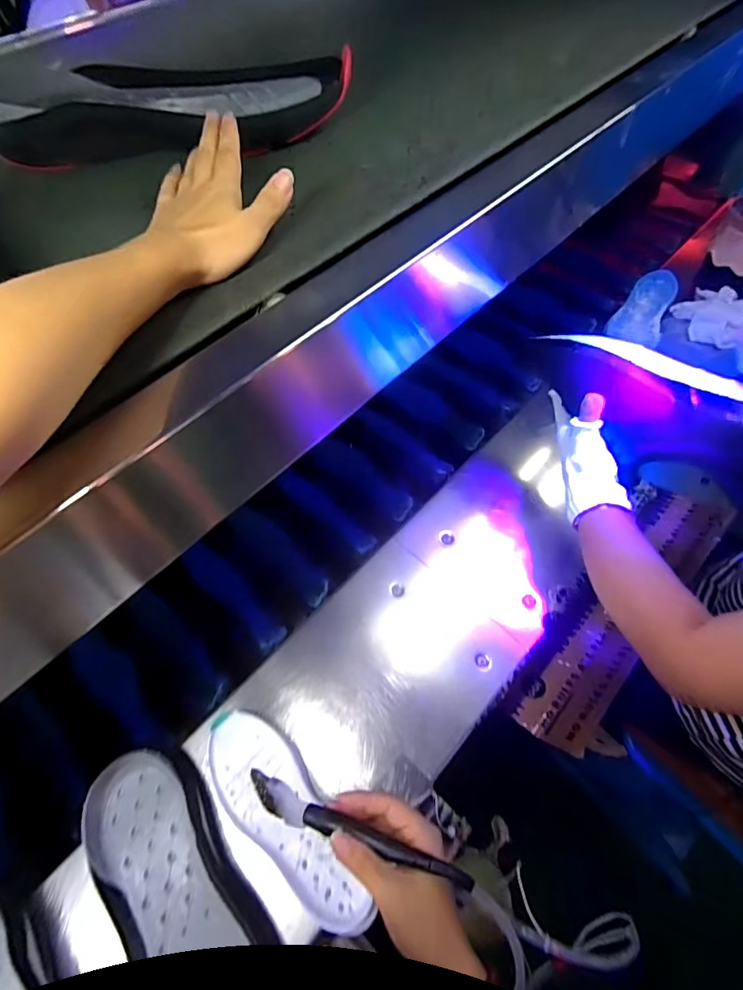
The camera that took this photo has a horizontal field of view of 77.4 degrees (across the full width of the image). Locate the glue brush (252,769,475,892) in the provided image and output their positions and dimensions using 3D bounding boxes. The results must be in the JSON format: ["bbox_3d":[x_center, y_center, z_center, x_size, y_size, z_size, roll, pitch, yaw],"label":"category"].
[{"bbox_3d":[-0.013,0.236,0.326,0.166,0.014,0.021,10,59,19],"label":"glue brush"}]

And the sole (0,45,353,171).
[{"bbox_3d":[-0.173,-0.349,0.405,0.305,0.052,0.112,-10,59,-9],"label":"sole"}]

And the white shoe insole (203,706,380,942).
[{"bbox_3d":[-0.082,0.311,0.451,0.073,0.024,0.220,-41,67,-21],"label":"white shoe insole"}]

